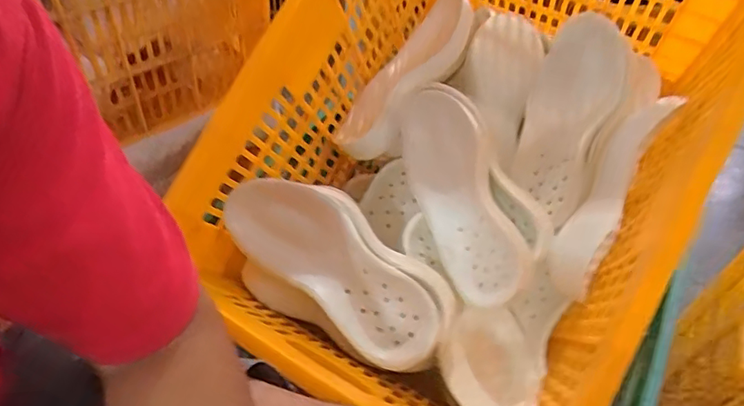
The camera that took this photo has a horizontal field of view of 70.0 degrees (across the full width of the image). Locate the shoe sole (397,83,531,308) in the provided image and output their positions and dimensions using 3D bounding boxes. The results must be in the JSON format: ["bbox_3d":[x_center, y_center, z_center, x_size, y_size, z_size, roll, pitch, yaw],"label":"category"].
[{"bbox_3d":[0.117,-0.014,0.715,0.035,0.131,0.300,3,62,-46],"label":"shoe sole"}]

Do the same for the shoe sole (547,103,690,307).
[{"bbox_3d":[0.309,-0.014,0.701,0.067,0.084,0.284,25,93,16],"label":"shoe sole"}]

